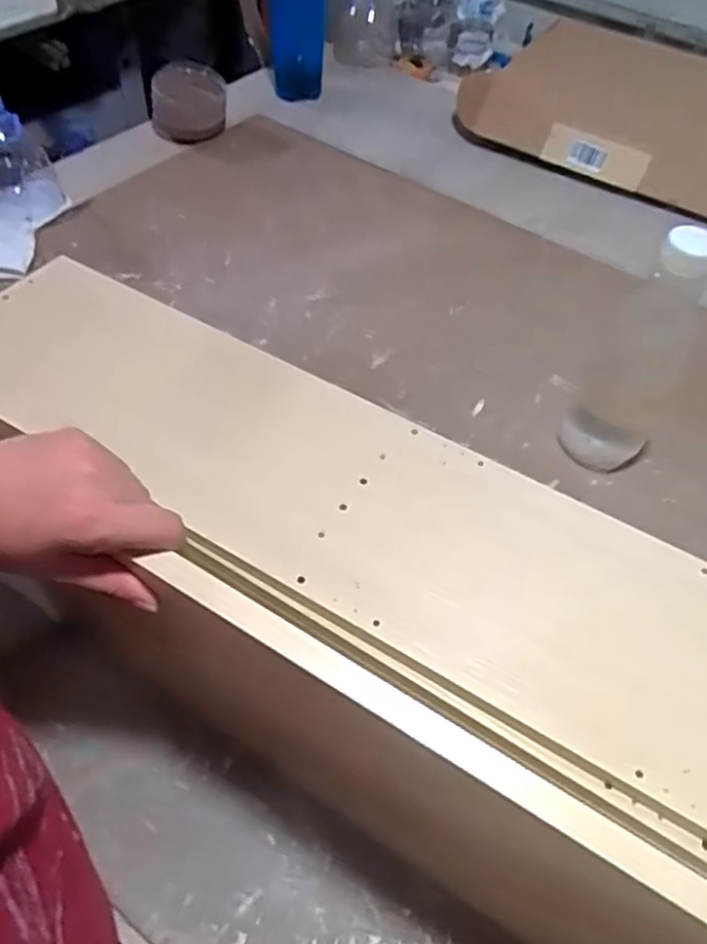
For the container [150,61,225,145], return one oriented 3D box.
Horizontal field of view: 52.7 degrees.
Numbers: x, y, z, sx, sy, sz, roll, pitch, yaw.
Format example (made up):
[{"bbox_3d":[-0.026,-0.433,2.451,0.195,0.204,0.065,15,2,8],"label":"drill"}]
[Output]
[{"bbox_3d":[-0.243,-0.545,1.044,0.091,0.072,0.105,6,50,0],"label":"container"}]

